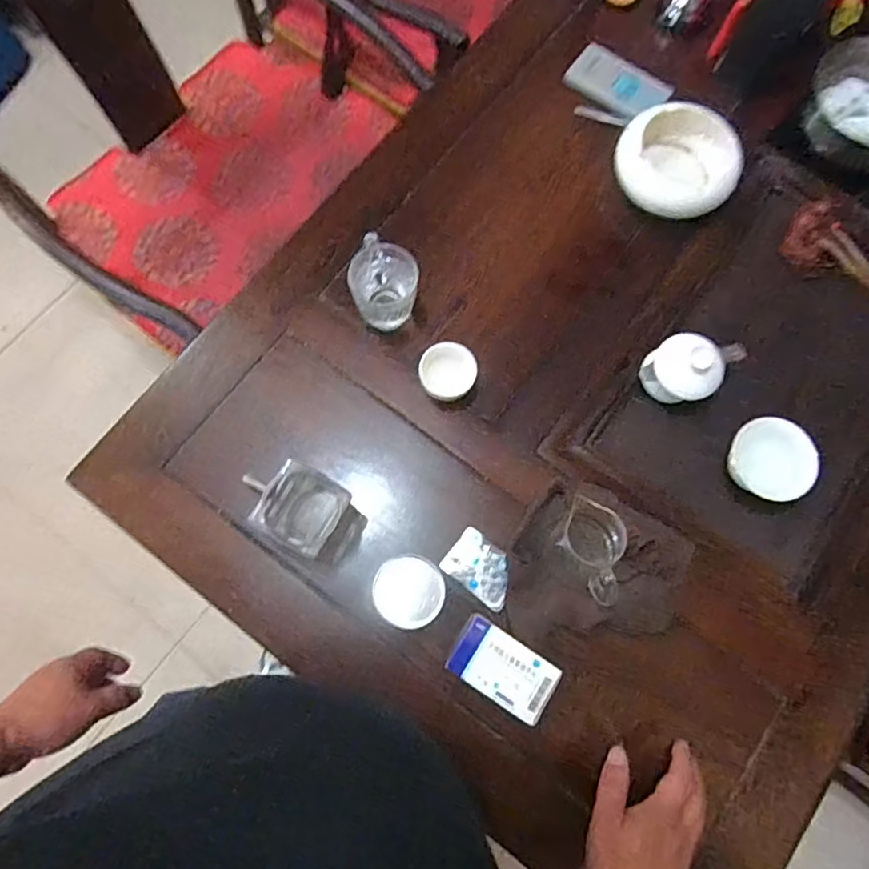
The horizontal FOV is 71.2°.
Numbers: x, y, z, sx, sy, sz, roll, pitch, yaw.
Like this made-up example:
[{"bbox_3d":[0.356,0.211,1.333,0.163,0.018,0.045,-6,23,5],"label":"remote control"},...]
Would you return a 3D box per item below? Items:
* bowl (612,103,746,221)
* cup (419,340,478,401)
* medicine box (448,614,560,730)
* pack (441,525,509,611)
[{"bbox_3d":[0.311,-0.346,0.779,0.157,0.061,0.132,18,76,3],"label":"bowl"},{"bbox_3d":[0.015,-0.069,0.703,0.063,0.049,0.059,0,76,-1],"label":"cup"},{"bbox_3d":[0.073,0.250,0.648,0.109,0.029,0.065,32,77,6],"label":"medicine box"},{"bbox_3d":[0.053,0.149,0.672,0.081,0.010,0.057,38,80,10],"label":"pack"}]

